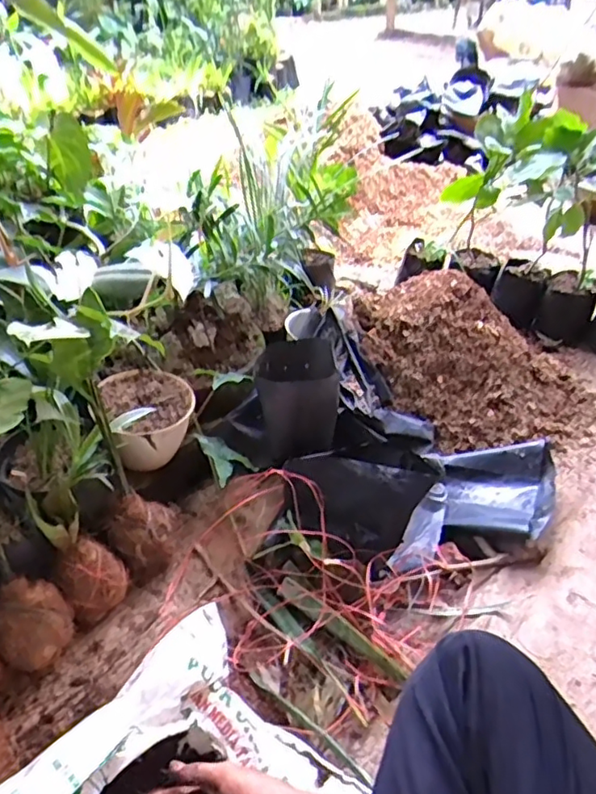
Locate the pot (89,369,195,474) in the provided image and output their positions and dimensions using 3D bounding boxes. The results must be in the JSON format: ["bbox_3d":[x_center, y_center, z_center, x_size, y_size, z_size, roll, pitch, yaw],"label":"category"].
[{"bbox_3d":[-0.232,0.026,0.916,0.147,0.093,0.153,2,36,-1],"label":"pot"}]

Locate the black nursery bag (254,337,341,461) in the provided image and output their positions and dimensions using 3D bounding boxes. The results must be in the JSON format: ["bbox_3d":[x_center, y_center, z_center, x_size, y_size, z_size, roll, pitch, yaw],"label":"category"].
[{"bbox_3d":[-0.004,-0.011,0.994,0.128,0.135,0.167,-1,36,-5],"label":"black nursery bag"}]

